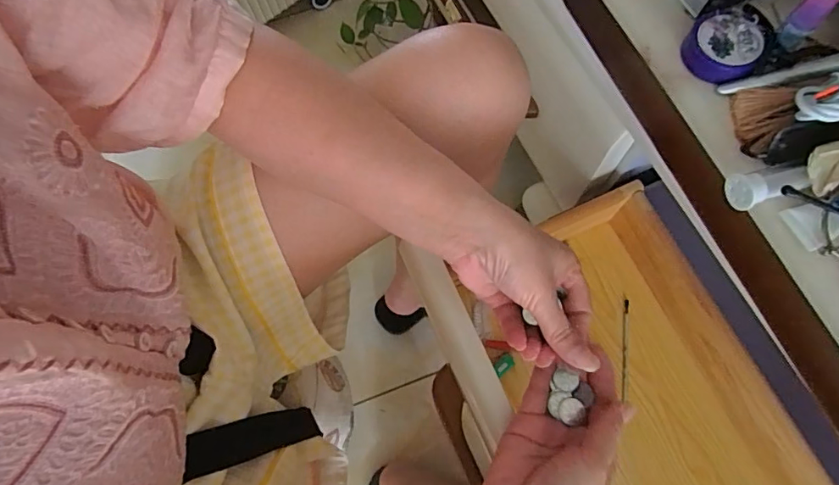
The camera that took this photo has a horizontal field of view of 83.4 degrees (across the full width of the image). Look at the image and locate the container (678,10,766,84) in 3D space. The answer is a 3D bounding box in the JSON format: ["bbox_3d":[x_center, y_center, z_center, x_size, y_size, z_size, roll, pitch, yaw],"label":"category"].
[{"bbox_3d":[0.220,-0.143,0.343,0.049,0.017,0.052,-1,71,2],"label":"container"}]

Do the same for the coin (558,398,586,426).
[{"bbox_3d":[0.110,0.121,0.340,0.018,0.004,0.018,-1,71,2],"label":"coin"}]

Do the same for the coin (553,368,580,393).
[{"bbox_3d":[0.108,0.102,0.347,0.018,0.004,0.015,30,75,12],"label":"coin"}]

